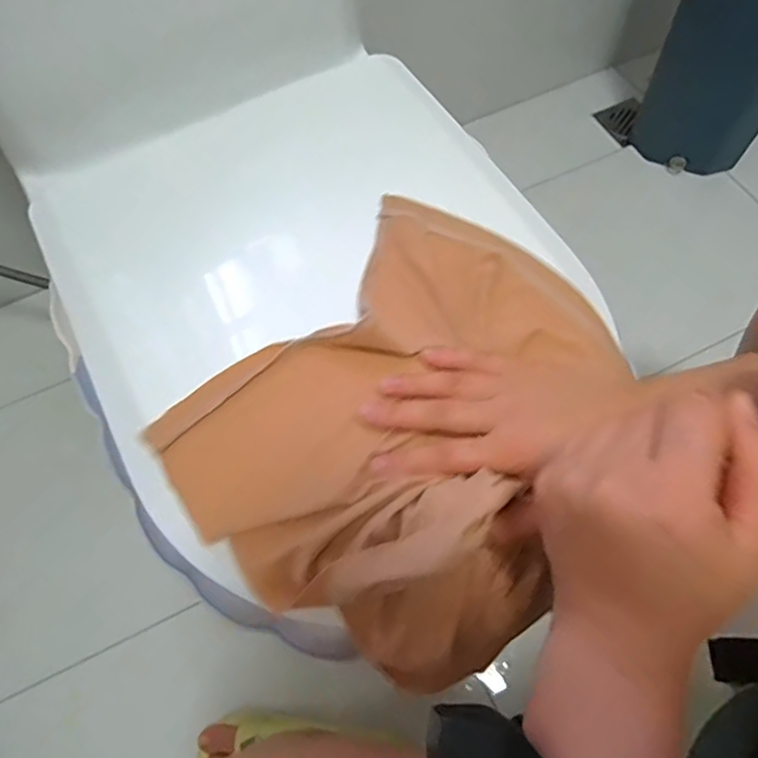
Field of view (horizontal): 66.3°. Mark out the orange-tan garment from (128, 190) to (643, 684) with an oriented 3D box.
[{"bbox_3d":[0.026,0.014,0.349,0.226,0.051,0.268,36,70,19],"label":"orange-tan garment"}]

